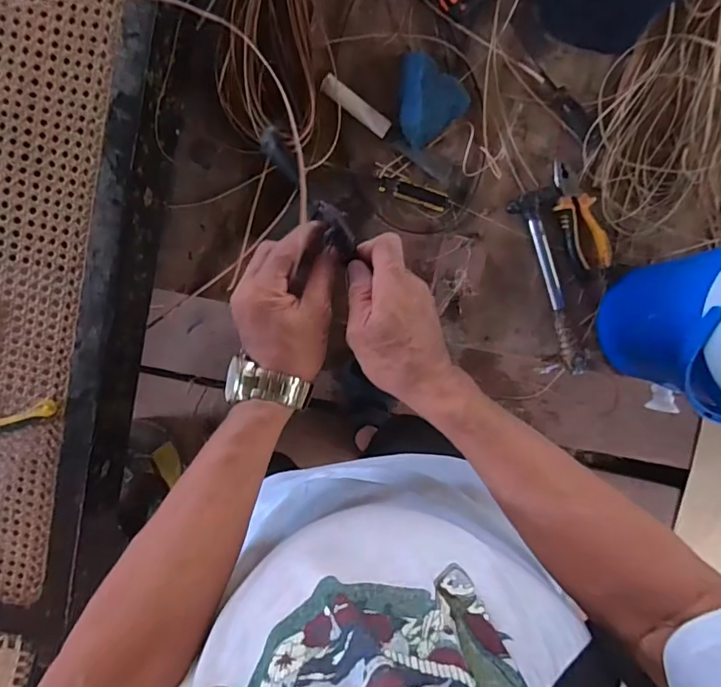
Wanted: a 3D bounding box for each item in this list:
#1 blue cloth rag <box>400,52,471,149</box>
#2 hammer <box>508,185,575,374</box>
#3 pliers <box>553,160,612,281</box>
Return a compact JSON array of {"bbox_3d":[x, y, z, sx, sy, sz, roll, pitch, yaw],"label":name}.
[{"bbox_3d":[0.090,-0.292,0.568,0.080,0.048,0.107,3,92,-3],"label":"blue cloth rag"},{"bbox_3d":[0.237,-0.080,0.607,0.062,0.028,0.222,-12,92,-2],"label":"hammer"},{"bbox_3d":[0.273,-0.155,0.602,0.046,0.020,0.143,-21,93,-2],"label":"pliers"}]

